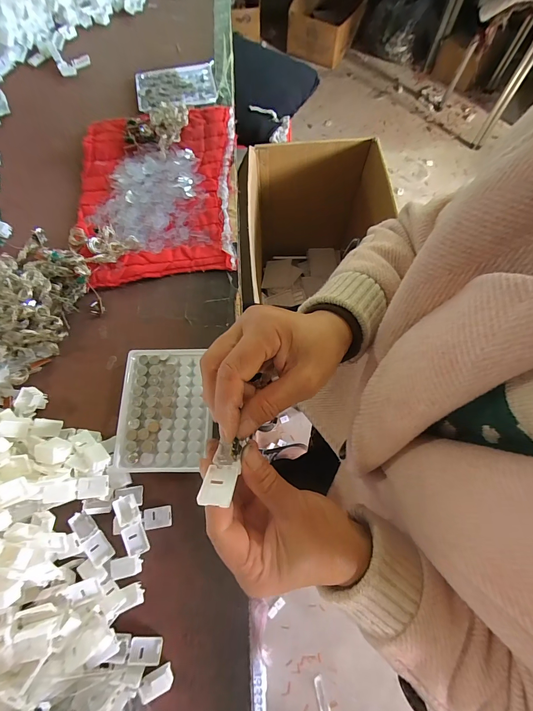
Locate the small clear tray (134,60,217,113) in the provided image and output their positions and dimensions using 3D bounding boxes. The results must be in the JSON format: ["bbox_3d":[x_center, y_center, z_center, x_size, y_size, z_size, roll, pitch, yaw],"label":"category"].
[{"bbox_3d":[-0.154,-0.455,0.547,0.133,0.010,0.101,-7,71,-2],"label":"small clear tray"}]

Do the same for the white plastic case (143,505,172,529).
[{"bbox_3d":[-0.111,0.165,0.331,0.028,0.004,0.020,-8,71,-3],"label":"white plastic case"}]

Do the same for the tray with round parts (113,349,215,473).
[{"bbox_3d":[-0.109,0.058,0.356,0.096,0.030,0.127,-1,71,0],"label":"tray with round parts"}]

